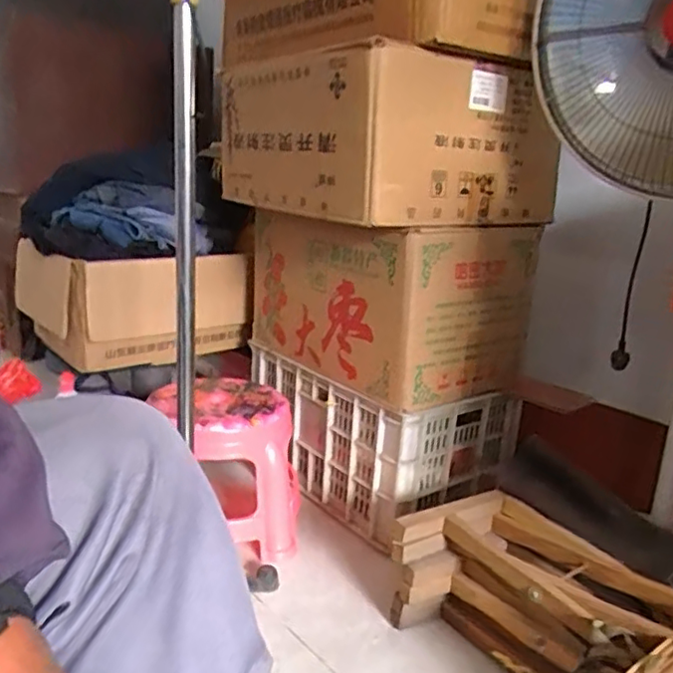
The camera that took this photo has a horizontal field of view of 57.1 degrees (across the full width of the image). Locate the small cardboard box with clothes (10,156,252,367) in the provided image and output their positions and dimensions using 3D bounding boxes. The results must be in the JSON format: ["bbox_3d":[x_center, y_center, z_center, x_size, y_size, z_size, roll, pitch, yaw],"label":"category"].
[{"bbox_3d":[-0.442,-0.177,1.380,0.476,0.421,0.286,-2,15,-24],"label":"small cardboard box with clothes"}]

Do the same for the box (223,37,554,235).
[{"bbox_3d":[0.085,-0.349,1.155,0.424,0.242,0.536,-6,17,-35],"label":"box"}]

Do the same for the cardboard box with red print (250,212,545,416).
[{"bbox_3d":[0.100,-0.084,1.256,0.374,0.290,0.500,-5,16,-31],"label":"cardboard box with red print"}]

